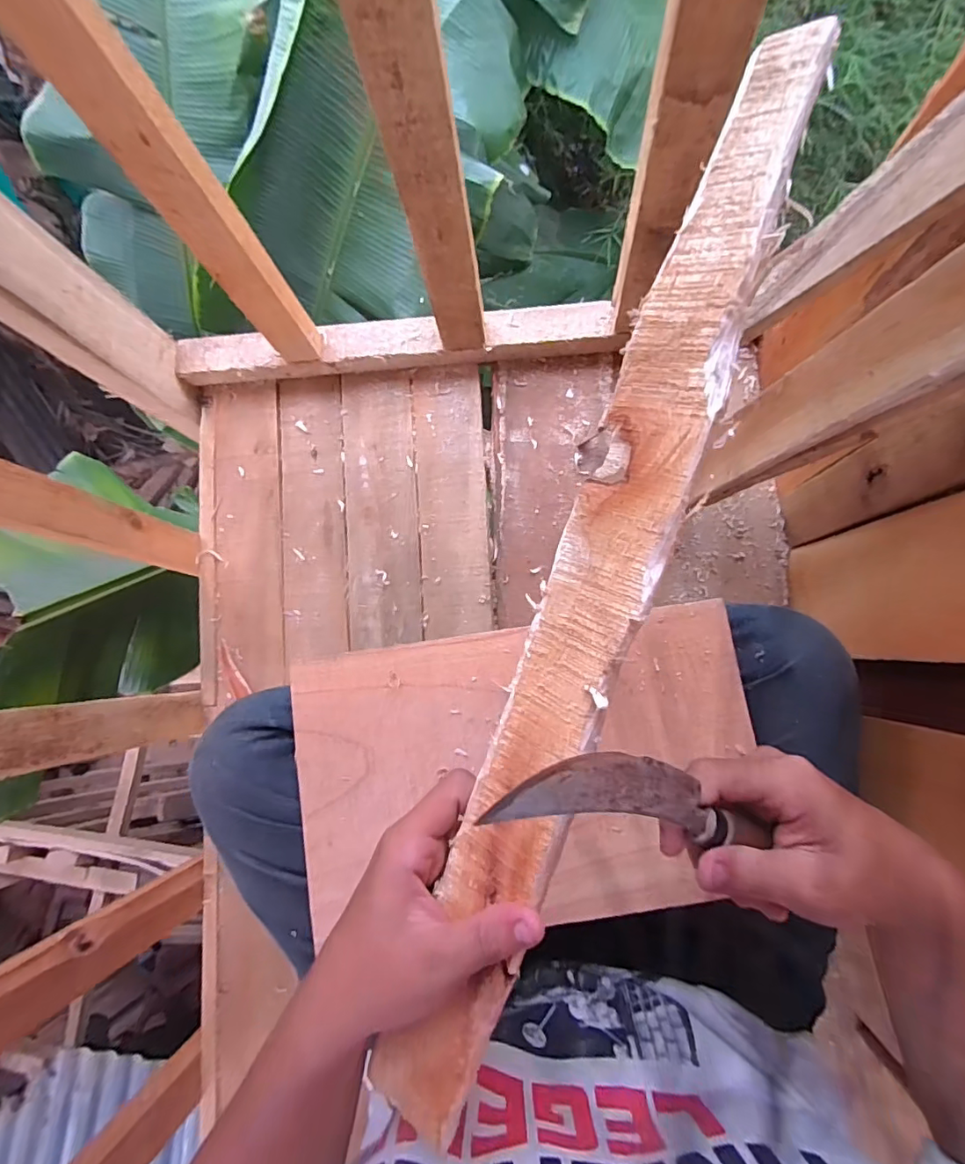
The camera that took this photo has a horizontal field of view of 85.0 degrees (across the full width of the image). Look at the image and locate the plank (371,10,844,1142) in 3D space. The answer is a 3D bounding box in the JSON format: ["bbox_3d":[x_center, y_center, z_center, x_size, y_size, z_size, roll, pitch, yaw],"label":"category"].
[{"bbox_3d":[0.049,0.010,0.238,0.047,0.024,0.503,20,93,9],"label":"plank"}]

